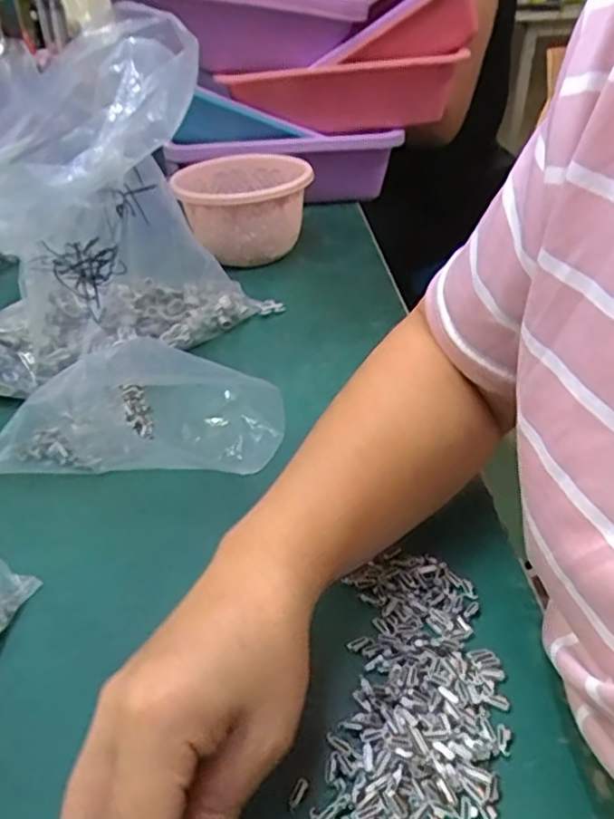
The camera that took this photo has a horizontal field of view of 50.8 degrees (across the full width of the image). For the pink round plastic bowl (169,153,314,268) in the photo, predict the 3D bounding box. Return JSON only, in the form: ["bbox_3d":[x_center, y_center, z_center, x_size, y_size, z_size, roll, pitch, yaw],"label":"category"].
[{"bbox_3d":[-0.063,-0.206,0.681,0.127,0.085,0.125,-3,35,2],"label":"pink round plastic bowl"}]

